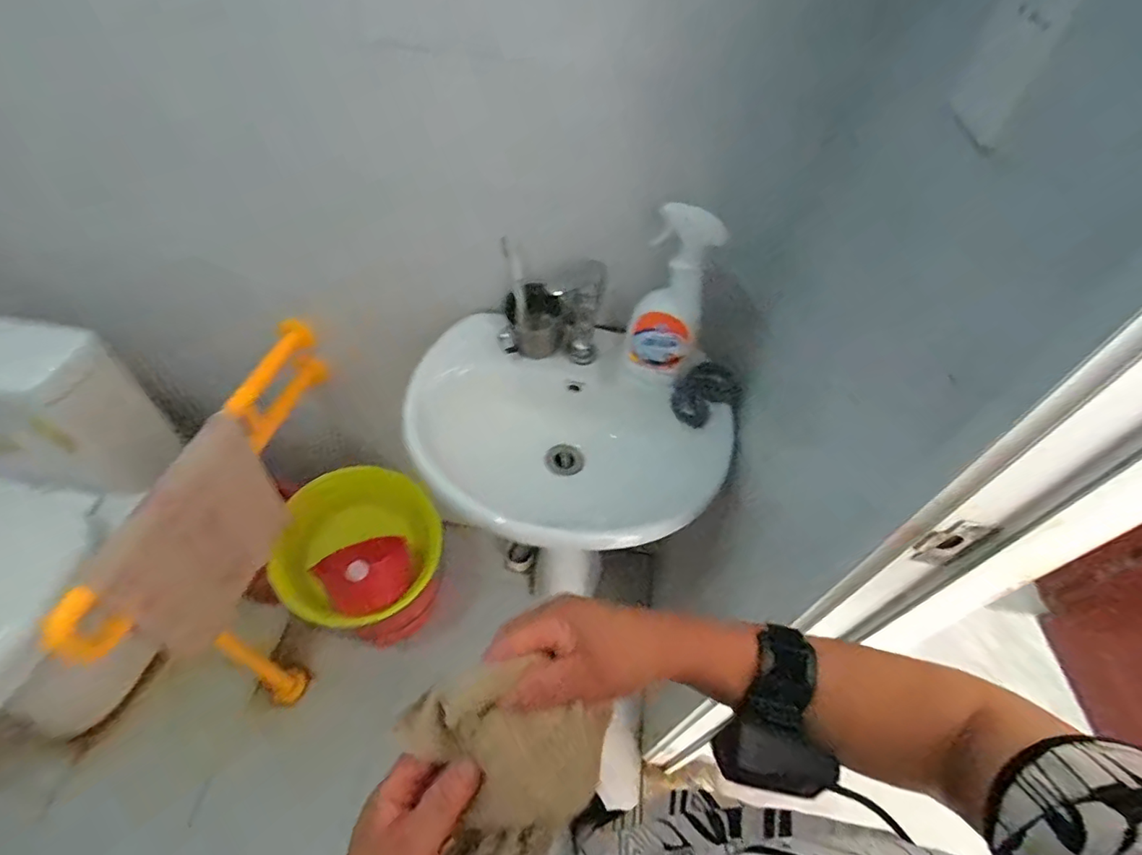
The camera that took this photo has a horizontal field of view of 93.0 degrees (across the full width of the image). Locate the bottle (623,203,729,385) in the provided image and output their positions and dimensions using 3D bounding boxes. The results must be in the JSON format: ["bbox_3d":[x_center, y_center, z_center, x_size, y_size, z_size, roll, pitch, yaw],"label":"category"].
[{"bbox_3d":[0.146,-0.173,0.760,0.120,0.263,0.053,17,53,8],"label":"bottle"}]

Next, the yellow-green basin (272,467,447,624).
[{"bbox_3d":[-0.448,0.239,1.164,0.295,0.173,0.345,2,53,-4],"label":"yellow-green basin"}]

